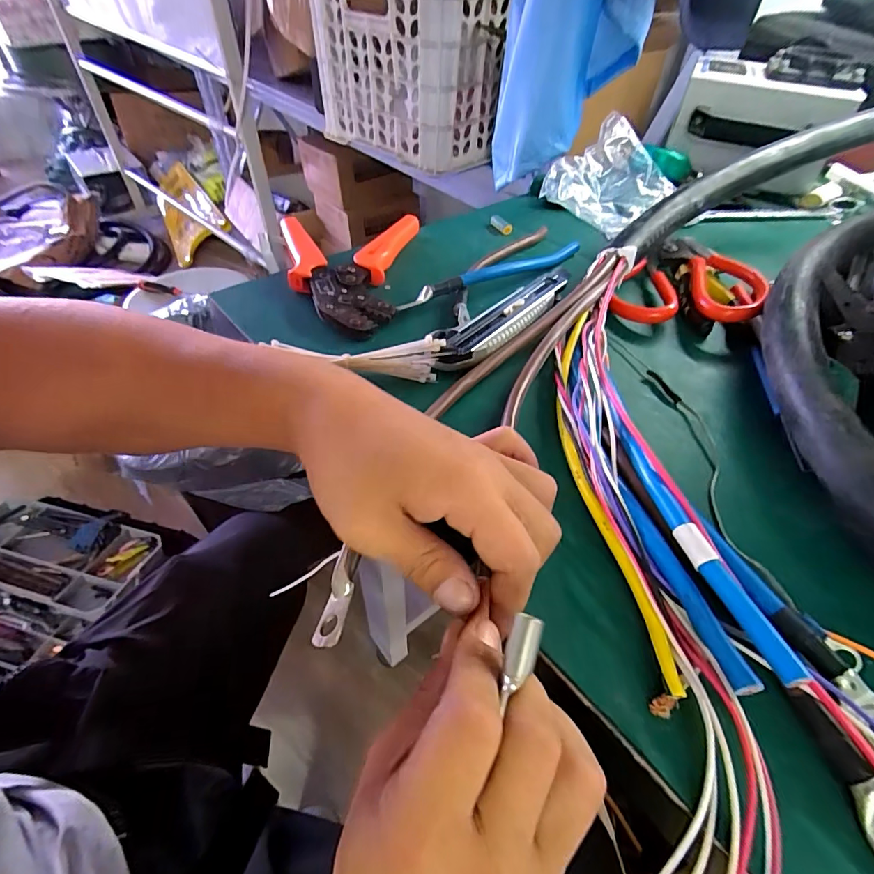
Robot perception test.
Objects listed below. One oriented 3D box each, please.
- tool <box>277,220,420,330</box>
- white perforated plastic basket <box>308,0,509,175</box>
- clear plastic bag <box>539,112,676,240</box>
[{"bbox_3d":[-0.072,-0.146,0.408,0.119,0.021,0.163,-4,47,-7],"label":"tool"},{"bbox_3d":[-0.064,-0.675,0.862,0.335,0.252,0.216,34,54,26],"label":"white perforated plastic basket"},{"bbox_3d":[0.190,-0.282,0.515,0.147,0.075,0.090,-30,55,-27],"label":"clear plastic bag"}]

